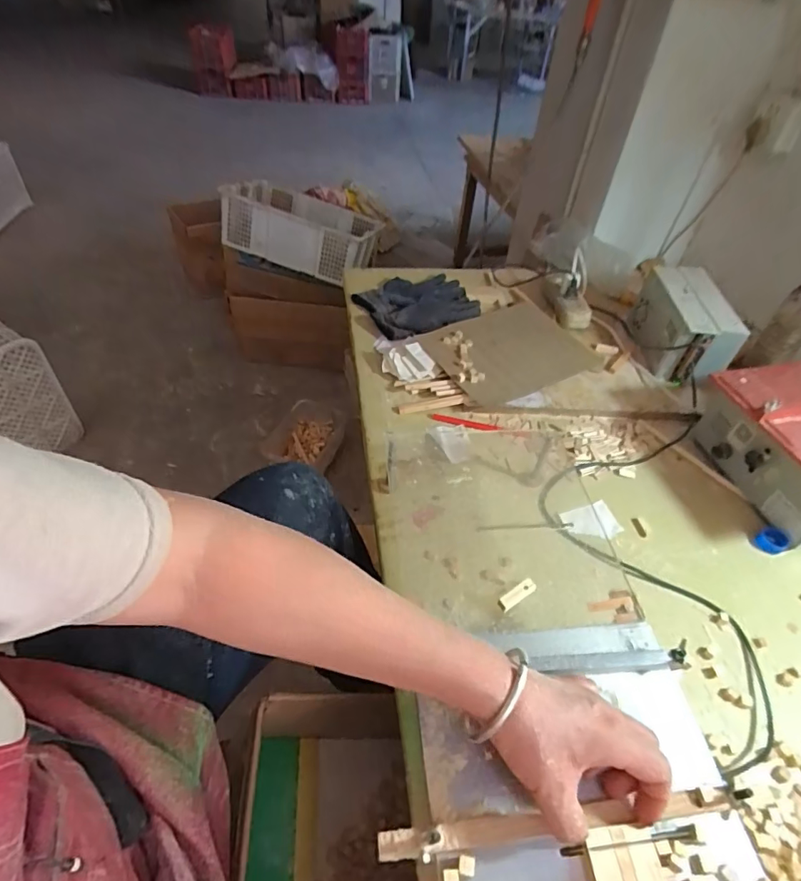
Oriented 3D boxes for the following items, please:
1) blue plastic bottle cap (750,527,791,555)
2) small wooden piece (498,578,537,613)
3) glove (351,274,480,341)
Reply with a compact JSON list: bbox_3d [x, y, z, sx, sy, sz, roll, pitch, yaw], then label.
[{"bbox_3d":[0.488,0.133,0.647,0.034,0.020,0.031,3,48,-3],"label":"blue plastic bottle cap"},{"bbox_3d":[0.111,0.147,0.466,0.043,0.010,0.012,-23,52,-25],"label":"small wooden piece"},{"bbox_3d":[0.040,-0.274,0.939,0.224,0.048,0.196,-22,52,-25],"label":"glove"}]

